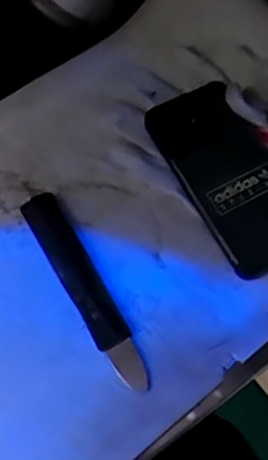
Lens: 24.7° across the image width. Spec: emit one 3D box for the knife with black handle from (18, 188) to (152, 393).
[{"bbox_3d":[-0.035,0.042,0.456,0.031,0.011,0.165,-27,69,-15],"label":"knife with black handle"}]

